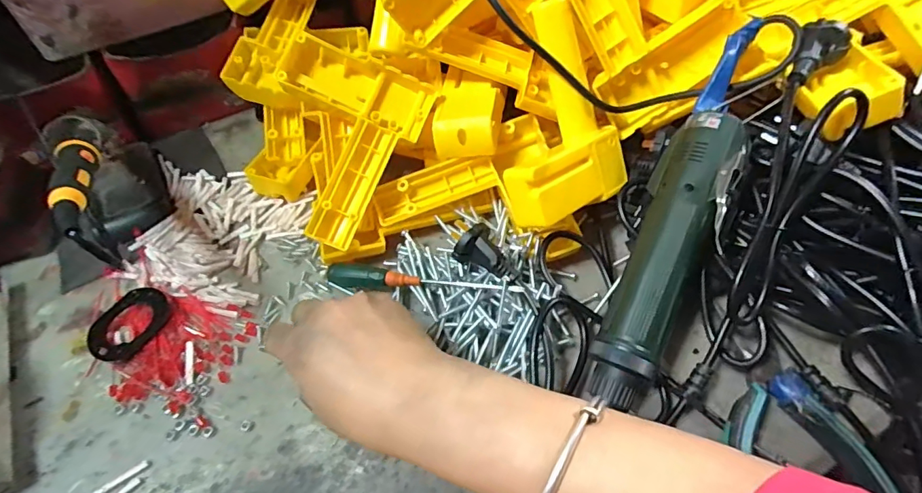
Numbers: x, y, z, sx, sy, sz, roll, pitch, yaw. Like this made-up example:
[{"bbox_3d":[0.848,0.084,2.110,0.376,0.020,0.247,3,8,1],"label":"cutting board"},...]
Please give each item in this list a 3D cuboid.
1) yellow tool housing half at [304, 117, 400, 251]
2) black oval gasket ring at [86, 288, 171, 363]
[{"bbox_3d":[-0.080,-0.048,0.366,0.032,0.020,0.098,21,81,15],"label":"yellow tool housing half"},{"bbox_3d":[-0.241,0.056,0.353,0.050,0.008,0.055,15,56,12],"label":"black oval gasket ring"}]

